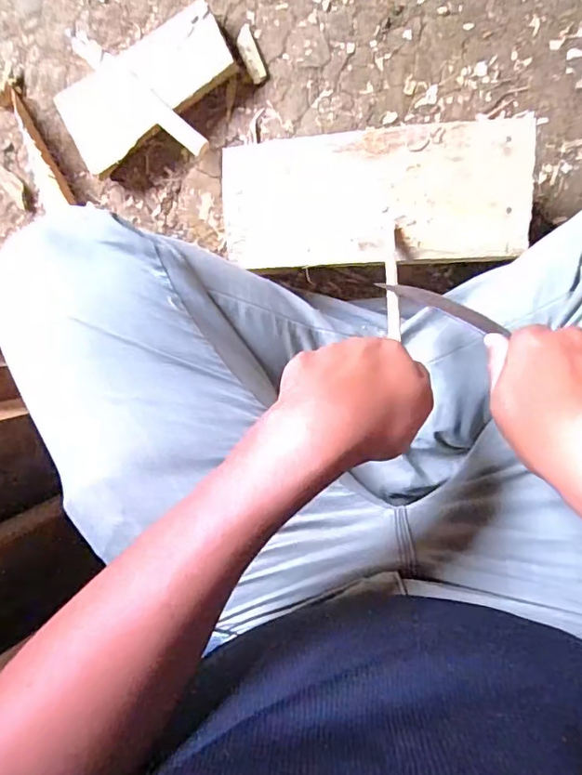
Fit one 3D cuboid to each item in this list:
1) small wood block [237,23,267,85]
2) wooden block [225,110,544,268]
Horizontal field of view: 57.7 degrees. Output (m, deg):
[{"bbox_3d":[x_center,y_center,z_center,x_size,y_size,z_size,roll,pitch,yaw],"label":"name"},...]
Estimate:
[{"bbox_3d":[-0.044,-0.367,0.583,0.020,0.006,0.059,-22,93,7],"label":"small wood block"},{"bbox_3d":[0.074,-0.174,0.483,0.272,0.029,0.118,-1,96,5],"label":"wooden block"}]

